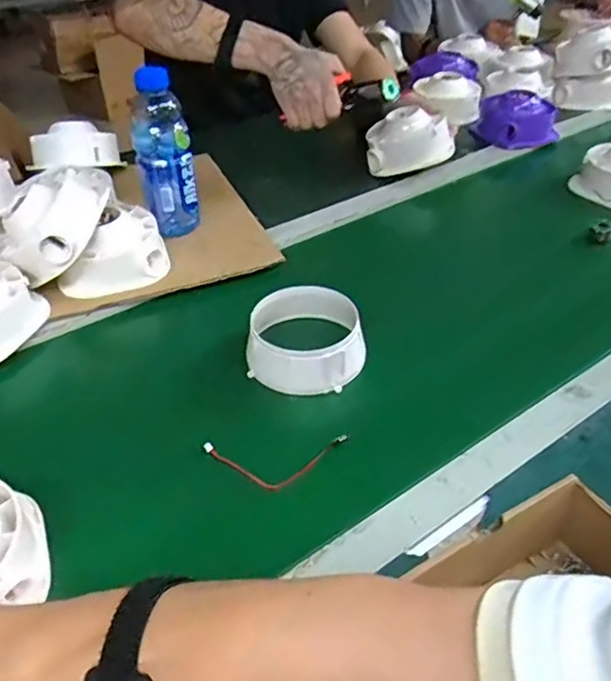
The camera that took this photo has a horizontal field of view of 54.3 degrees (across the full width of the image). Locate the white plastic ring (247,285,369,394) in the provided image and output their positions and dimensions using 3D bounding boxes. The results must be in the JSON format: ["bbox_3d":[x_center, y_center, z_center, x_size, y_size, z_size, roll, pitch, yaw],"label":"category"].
[{"bbox_3d":[0.002,-0.006,0.627,0.120,0.051,0.115,-2,39,1],"label":"white plastic ring"}]

